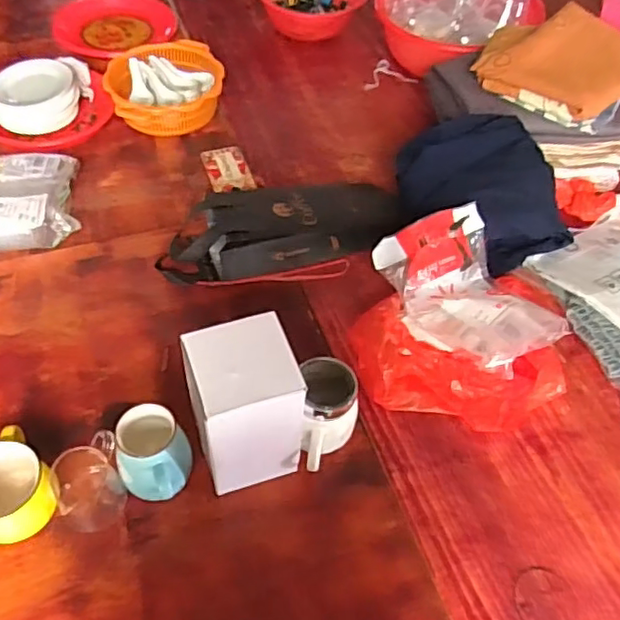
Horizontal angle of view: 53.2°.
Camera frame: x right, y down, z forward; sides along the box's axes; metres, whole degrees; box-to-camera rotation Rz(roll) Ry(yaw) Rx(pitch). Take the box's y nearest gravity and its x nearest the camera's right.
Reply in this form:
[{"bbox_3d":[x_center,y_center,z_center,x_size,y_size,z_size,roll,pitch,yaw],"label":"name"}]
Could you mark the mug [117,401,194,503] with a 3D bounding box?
[{"bbox_3d":[-0.181,0.173,0.706,0.076,0.104,0.090,6,53,1],"label":"mug"}]

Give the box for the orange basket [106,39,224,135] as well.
[{"bbox_3d":[-0.279,-0.431,1.195,0.209,0.079,0.206,-20,55,-16],"label":"orange basket"}]

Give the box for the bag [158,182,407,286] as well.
[{"bbox_3d":[-0.043,-0.123,0.956,0.374,0.082,0.136,-5,52,-5],"label":"bag"}]

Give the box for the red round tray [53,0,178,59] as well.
[{"bbox_3d":[-0.434,-0.643,1.382,0.254,0.023,0.254,-21,55,-17],"label":"red round tray"}]

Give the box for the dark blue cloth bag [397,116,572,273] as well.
[{"bbox_3d":[0.277,-0.180,0.974,0.240,0.159,0.198,-13,53,-11],"label":"dark blue cloth bag"}]

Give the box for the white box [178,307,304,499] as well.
[{"bbox_3d":[-0.073,0.114,0.700,0.111,0.199,0.110,-15,54,-12],"label":"white box"}]

